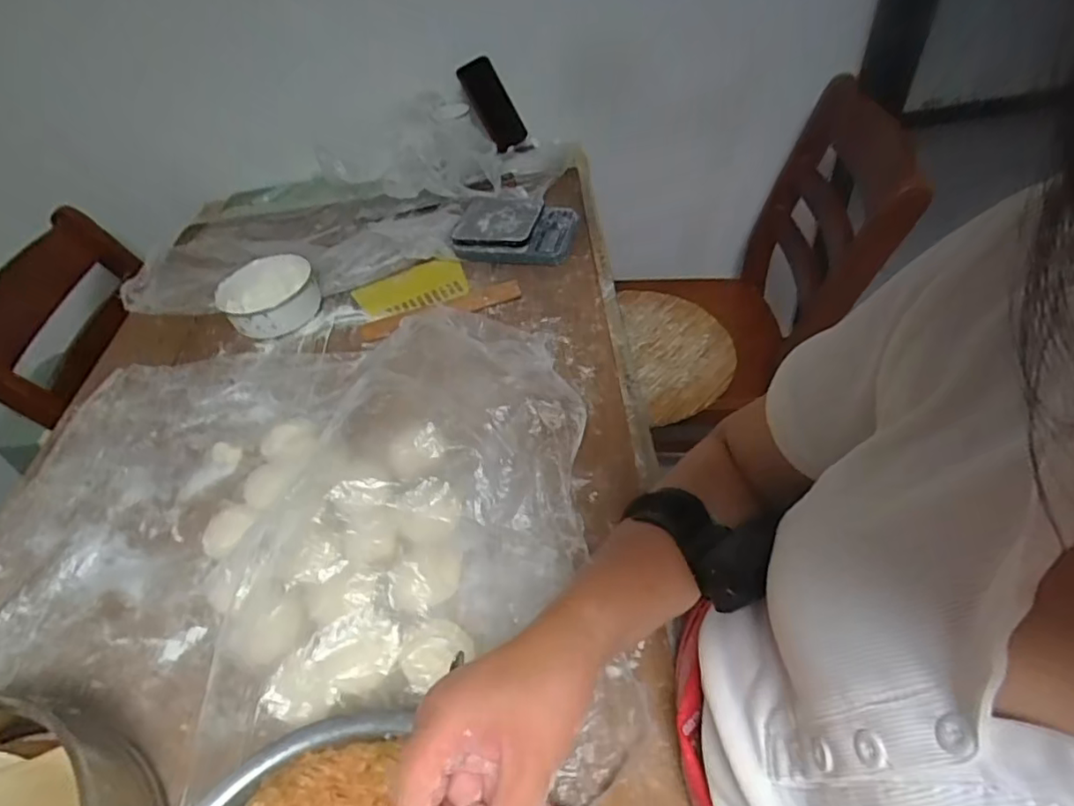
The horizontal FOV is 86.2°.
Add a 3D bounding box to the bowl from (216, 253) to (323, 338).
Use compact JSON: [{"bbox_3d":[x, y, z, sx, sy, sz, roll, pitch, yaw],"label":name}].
[{"bbox_3d":[-0.402,-0.157,0.873,0.134,0.058,0.139,-5,48,6],"label":"bowl"}]

